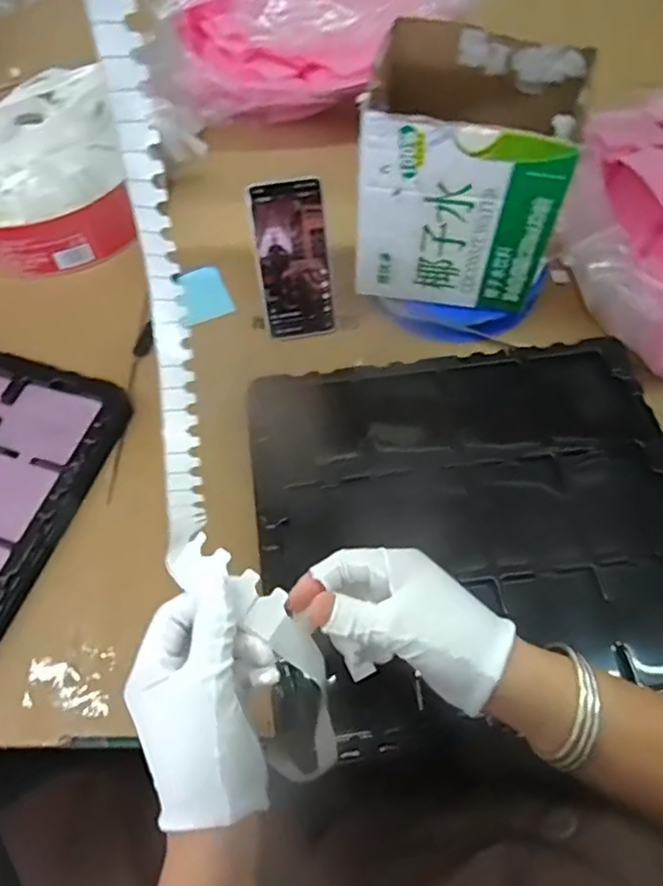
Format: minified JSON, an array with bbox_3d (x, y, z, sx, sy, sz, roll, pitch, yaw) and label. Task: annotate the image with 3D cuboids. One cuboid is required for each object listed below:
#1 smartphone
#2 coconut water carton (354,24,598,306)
[{"bbox_3d":[-0.039,-0.191,0.663,0.076,0.167,0.008,-9,35,-1],"label":"smartphone"},{"bbox_3d":[0.130,-0.262,0.625,0.181,0.202,0.152,11,62,6],"label":"coconut water carton"}]

